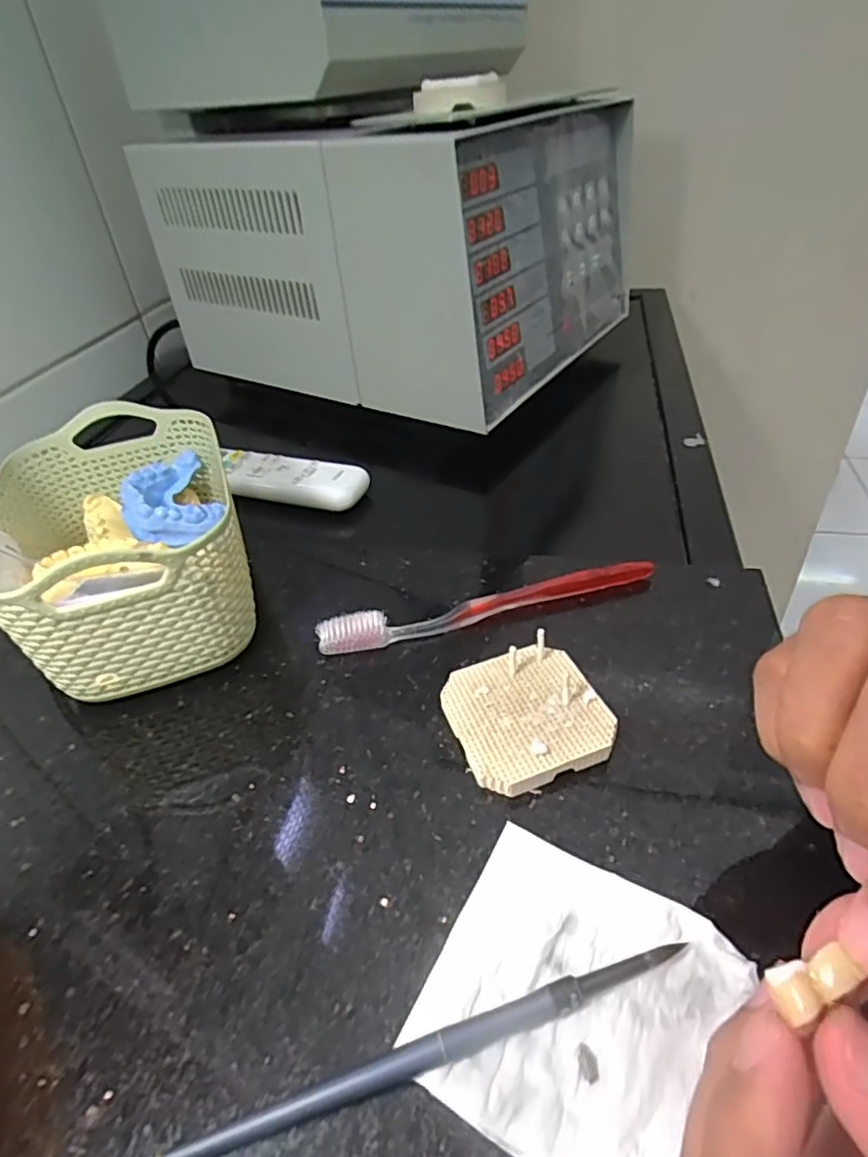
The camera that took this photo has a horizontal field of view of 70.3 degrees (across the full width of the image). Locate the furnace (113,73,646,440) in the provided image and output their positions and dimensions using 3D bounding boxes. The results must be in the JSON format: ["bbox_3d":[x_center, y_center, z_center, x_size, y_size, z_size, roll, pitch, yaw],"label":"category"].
[{"bbox_3d":[-0.027,-0.332,0.601,0.336,0.201,0.341,20,46,29],"label":"furnace"}]

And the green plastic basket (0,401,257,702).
[{"bbox_3d":[-0.169,-0.018,0.342,0.110,0.092,0.167,-17,40,-13],"label":"green plastic basket"}]

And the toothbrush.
[{"bbox_3d":[0.030,0.016,0.337,0.186,0.013,0.020,-11,39,-5],"label":"toothbrush"}]

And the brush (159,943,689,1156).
[{"bbox_3d":[0.002,0.144,0.189,0.163,0.008,0.009,-15,40,-10],"label":"brush"}]

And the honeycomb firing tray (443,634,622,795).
[{"bbox_3d":[0.042,0.062,0.280,0.065,0.015,0.069,-17,40,-13],"label":"honeycomb firing tray"}]

